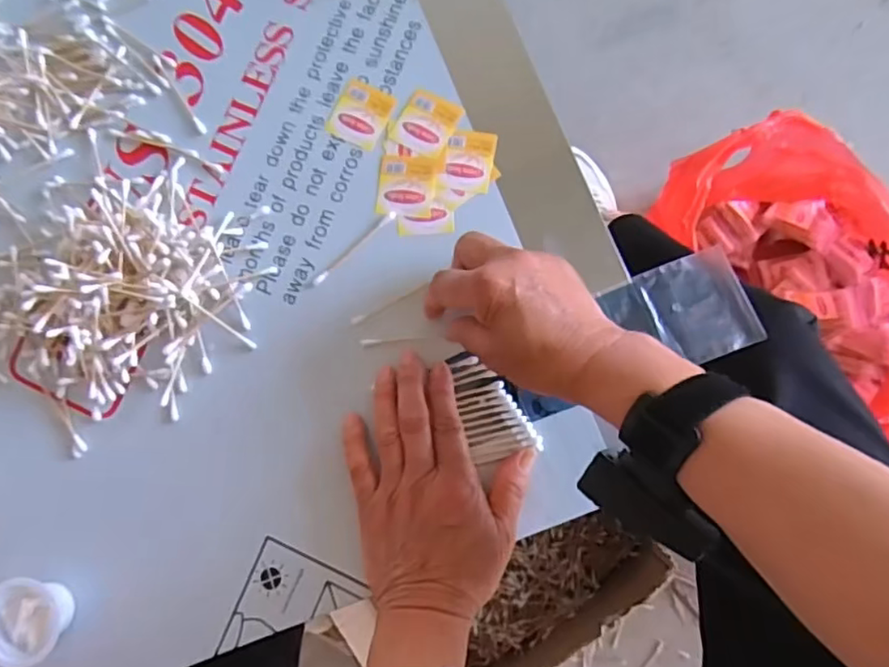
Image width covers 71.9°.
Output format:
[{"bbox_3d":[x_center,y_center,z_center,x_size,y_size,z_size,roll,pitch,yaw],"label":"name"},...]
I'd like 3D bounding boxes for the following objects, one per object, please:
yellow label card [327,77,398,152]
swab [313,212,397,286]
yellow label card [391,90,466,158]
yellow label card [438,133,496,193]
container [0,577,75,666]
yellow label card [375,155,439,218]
[{"bbox_3d":[-0.059,-0.158,0.439,0.040,0.004,0.044,25,86,7],"label":"yellow label card"},{"bbox_3d":[-0.062,-0.059,0.424,0.074,0.004,0.006,-41,82,-1],"label":"swab"},{"bbox_3d":[-0.013,-0.149,0.433,0.040,0.004,0.042,27,86,7],"label":"yellow label card"},{"bbox_3d":[0.017,-0.120,0.427,0.034,0.004,0.042,11,84,6],"label":"yellow label card"},{"bbox_3d":[-0.270,0.185,0.400,0.047,0.029,0.053,-21,82,2],"label":"container"},{"bbox_3d":[-0.026,-0.104,0.430,0.040,0.004,0.043,7,84,5],"label":"yellow label card"}]

